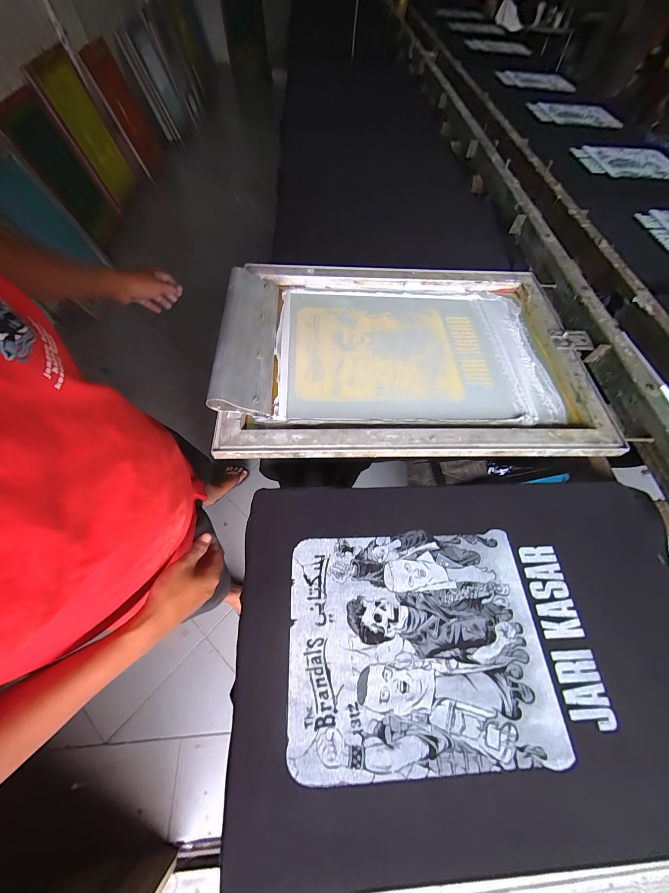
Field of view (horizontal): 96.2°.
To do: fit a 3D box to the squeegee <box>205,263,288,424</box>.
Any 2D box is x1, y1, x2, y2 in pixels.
[{"bbox_3d":[-0.147,-0.201,0.560,0.113,0.067,0.321,-1,62,-3],"label":"squeegee"}]

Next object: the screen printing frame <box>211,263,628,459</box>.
[{"bbox_3d":[0.140,-0.190,0.592,0.636,0.032,0.458,0,62,-3],"label":"screen printing frame"}]

